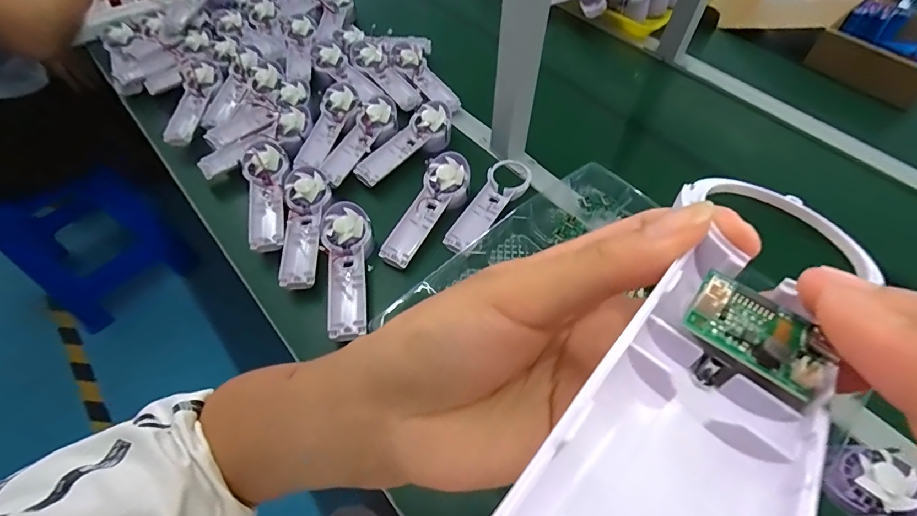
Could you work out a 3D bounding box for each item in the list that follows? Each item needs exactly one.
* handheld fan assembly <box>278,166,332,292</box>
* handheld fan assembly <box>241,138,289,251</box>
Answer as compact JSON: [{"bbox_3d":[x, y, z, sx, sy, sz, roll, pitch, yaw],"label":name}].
[{"bbox_3d":[-0.200,-0.046,0.566,0.055,0.029,0.174,-6,56,-5],"label":"handheld fan assembly"},{"bbox_3d":[-0.269,-0.101,0.606,0.056,0.032,0.201,-10,56,-8],"label":"handheld fan assembly"}]

